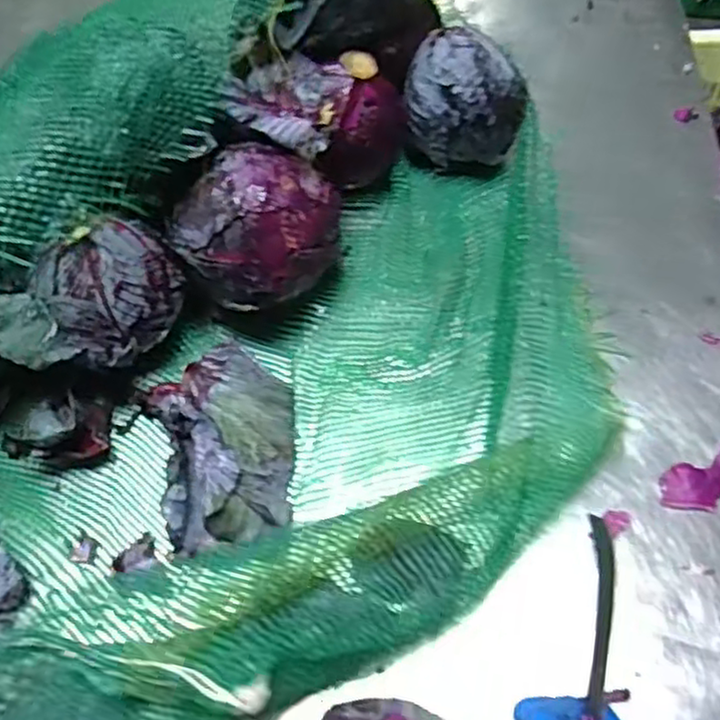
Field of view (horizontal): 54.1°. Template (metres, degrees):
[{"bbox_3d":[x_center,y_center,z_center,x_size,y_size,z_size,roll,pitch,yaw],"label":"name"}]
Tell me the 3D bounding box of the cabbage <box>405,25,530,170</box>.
[{"bbox_3d":[0.092,-0.223,0.619,0.100,0.101,0.080,9,63,8],"label":"cabbage"}]

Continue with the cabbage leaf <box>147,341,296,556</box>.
[{"bbox_3d":[-0.094,0.061,0.504,0.099,0.043,0.152,-17,62,-6],"label":"cabbage leaf"}]

